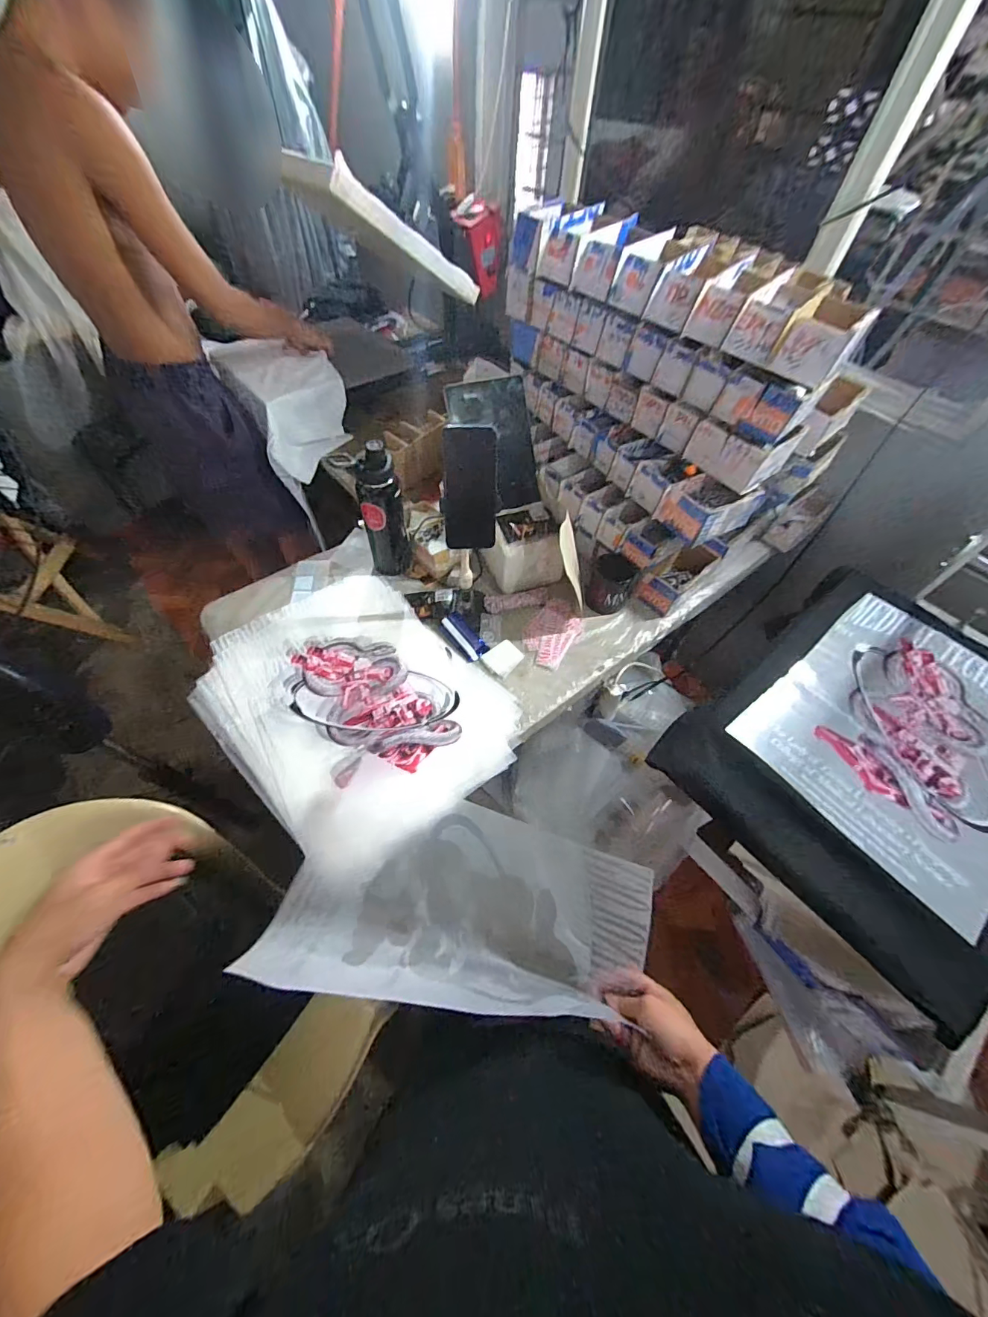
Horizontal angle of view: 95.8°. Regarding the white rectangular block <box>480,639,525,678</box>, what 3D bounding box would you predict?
[{"bbox_3d":[0.020,-0.003,0.877,0.061,0.006,0.071,39,62,21],"label":"white rectangular block"}]

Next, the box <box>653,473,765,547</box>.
[{"bbox_3d":[0.408,-0.289,0.849,0.161,0.067,0.108,-29,62,-21],"label":"box"}]

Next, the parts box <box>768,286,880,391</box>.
[{"bbox_3d":[0.529,-0.518,0.721,0.103,0.068,0.186,32,60,17],"label":"parts box"}]

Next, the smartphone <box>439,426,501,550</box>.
[{"bbox_3d":[-0.035,-0.250,0.671,0.082,0.171,0.012,0,31,-3],"label":"smartphone"}]

